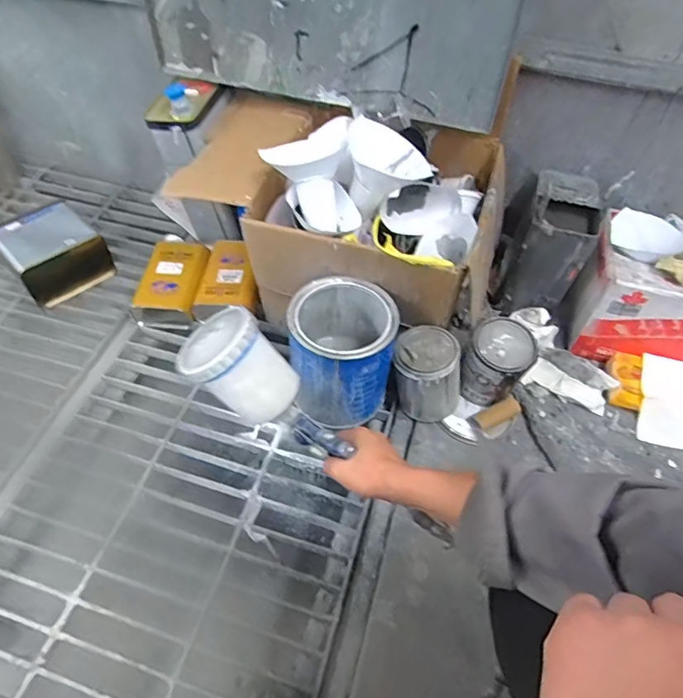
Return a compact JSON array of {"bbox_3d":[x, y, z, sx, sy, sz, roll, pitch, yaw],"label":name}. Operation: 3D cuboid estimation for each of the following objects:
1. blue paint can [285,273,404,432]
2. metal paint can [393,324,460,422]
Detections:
[{"bbox_3d":[0.003,-0.002,0.827,0.163,0.181,0.189,5,54,1],"label":"blue paint can"},{"bbox_3d":[0.141,0.045,0.852,0.107,0.145,0.102,0,54,-1],"label":"metal paint can"}]

